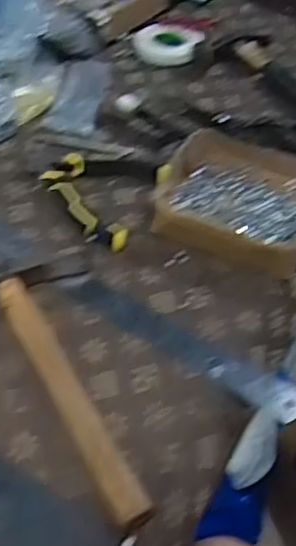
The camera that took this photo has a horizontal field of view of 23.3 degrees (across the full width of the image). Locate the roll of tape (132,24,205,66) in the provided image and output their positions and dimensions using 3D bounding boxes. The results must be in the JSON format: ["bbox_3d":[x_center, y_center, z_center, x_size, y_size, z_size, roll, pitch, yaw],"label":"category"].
[{"bbox_3d":[0.021,-0.275,0.866,0.080,0.025,0.080,2,46,-2],"label":"roll of tape"}]

